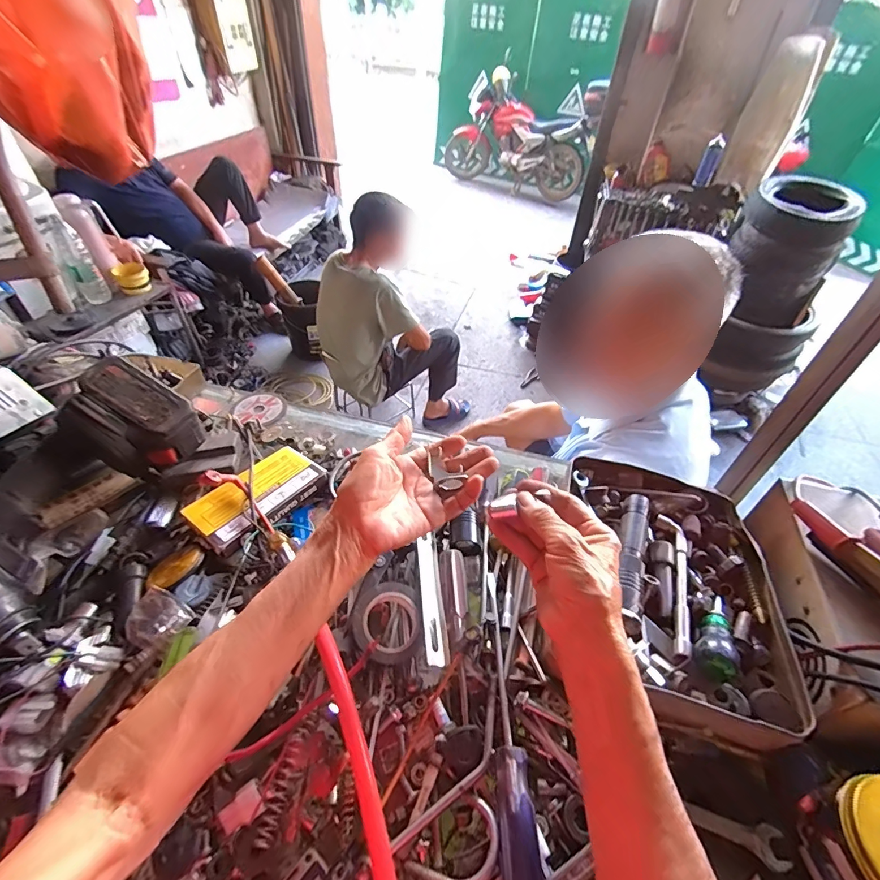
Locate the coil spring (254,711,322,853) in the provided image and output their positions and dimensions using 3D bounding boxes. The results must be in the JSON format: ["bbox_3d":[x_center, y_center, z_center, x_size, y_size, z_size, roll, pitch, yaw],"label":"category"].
[{"bbox_3d":[-0.114,0.249,0.319,0.014,0.014,0.081,12,46,8],"label":"coil spring"}]

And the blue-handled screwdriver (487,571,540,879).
[{"bbox_3d":[0.051,0.218,0.337,0.022,0.025,0.235,1,46,-2],"label":"blue-handled screwdriver"}]

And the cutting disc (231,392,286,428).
[{"bbox_3d":[-0.260,-0.047,0.623,0.074,0.009,0.072,2,46,-2],"label":"cutting disc"}]

